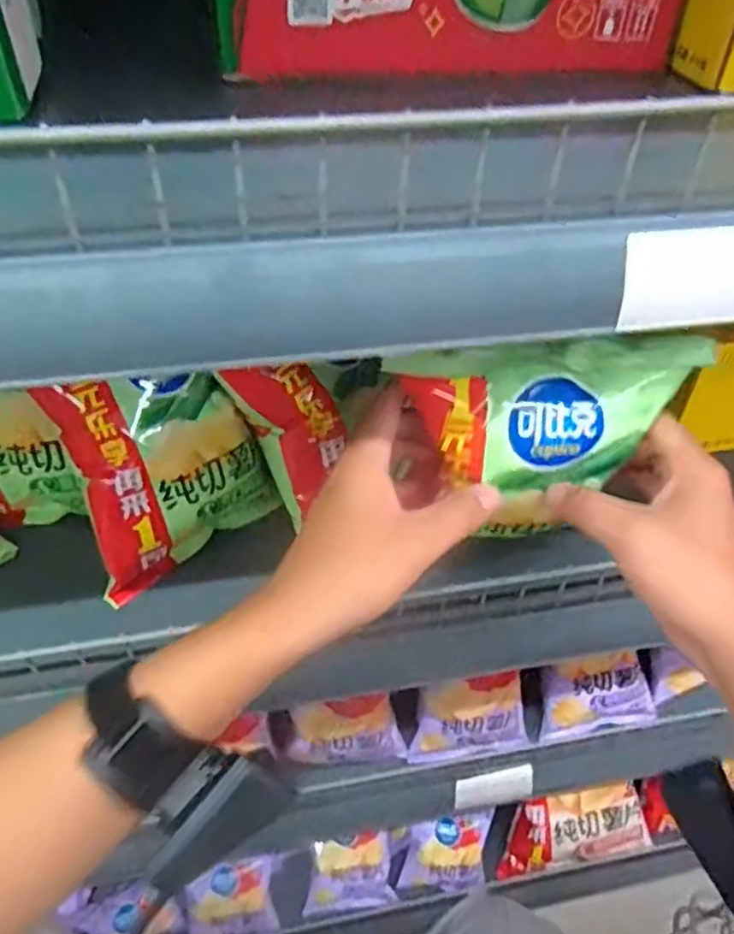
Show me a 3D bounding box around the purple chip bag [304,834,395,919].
[{"bbox_3d":[-0.025,0.517,0.874,0.111,0.050,0.088,-6,84,-7],"label":"purple chip bag"}]

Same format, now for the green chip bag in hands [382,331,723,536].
[{"bbox_3d":[0.095,-0.014,0.372,0.152,0.110,0.043,-1,45,-3],"label":"green chip bag in hands"}]

